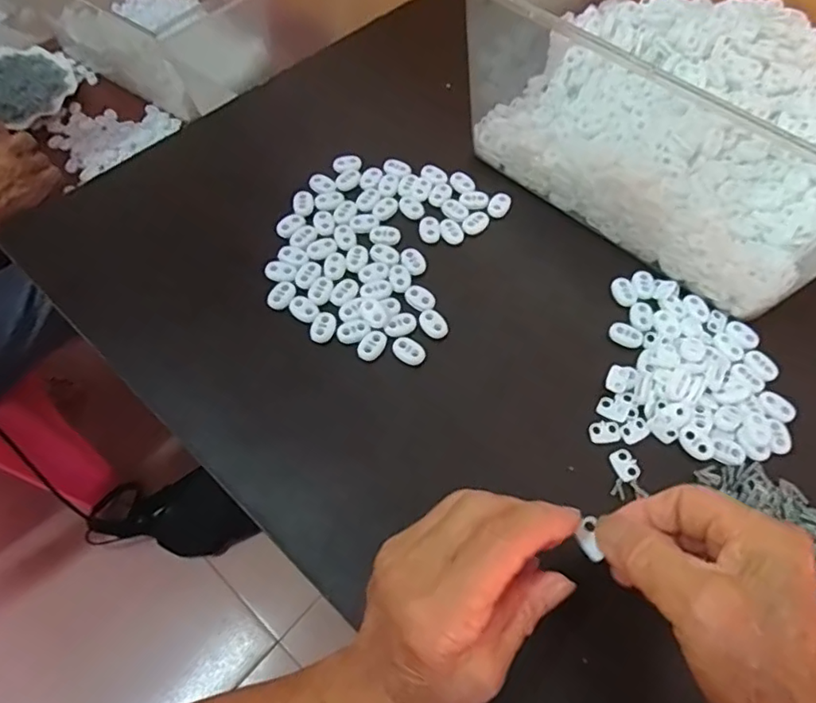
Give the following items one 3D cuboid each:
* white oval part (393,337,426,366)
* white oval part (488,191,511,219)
[{"bbox_3d":[0.001,-0.001,0.379,0.022,0.004,0.017,24,63,12],"label":"white oval part"},{"bbox_3d":[0.071,-0.114,0.445,0.015,0.004,0.025,21,62,11],"label":"white oval part"}]

